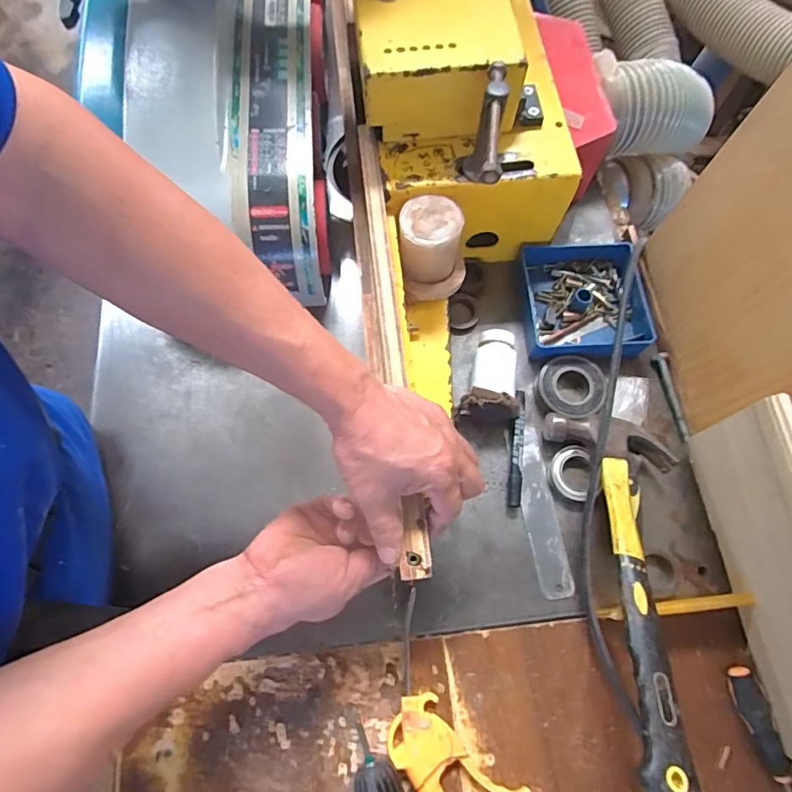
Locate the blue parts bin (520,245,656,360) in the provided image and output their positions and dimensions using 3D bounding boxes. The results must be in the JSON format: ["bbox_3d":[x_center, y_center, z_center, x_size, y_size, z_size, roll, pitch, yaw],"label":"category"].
[{"bbox_3d":[0.223,-0.111,0.592,0.146,0.040,0.144,-5,72,-1],"label":"blue parts bin"}]

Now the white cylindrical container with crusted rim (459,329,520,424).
[{"bbox_3d":[0.111,-0.024,0.544,0.054,0.044,0.093,16,73,6],"label":"white cylindrical container with crusted rim"}]

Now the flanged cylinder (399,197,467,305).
[{"bbox_3d":[0.039,-0.155,0.526,0.069,0.079,0.074,-1,71,1],"label":"flanged cylinder"}]

